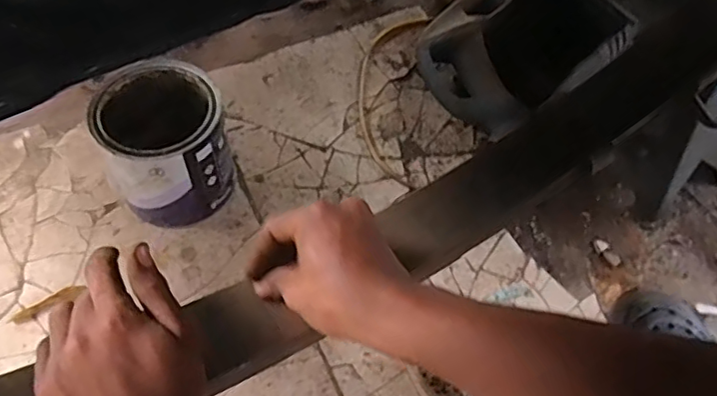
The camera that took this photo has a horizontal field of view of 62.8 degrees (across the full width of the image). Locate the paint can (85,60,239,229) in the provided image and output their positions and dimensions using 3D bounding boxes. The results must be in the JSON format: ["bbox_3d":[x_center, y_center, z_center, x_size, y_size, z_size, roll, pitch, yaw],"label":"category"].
[{"bbox_3d":[-0.238,-0.058,0.748,0.143,0.159,0.137,2,57,-3],"label":"paint can"}]

